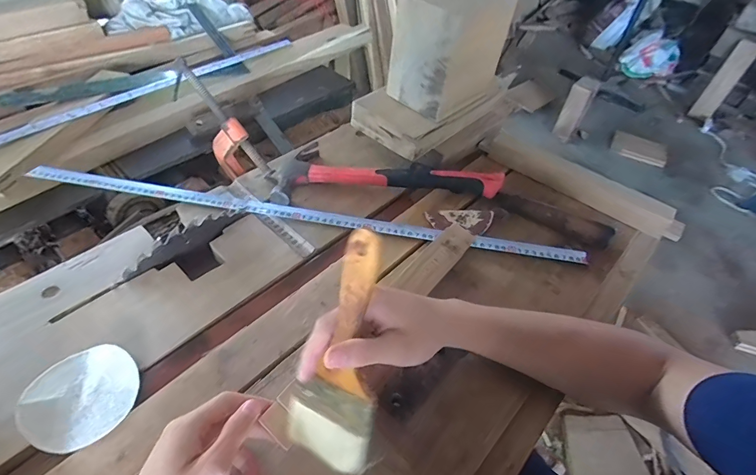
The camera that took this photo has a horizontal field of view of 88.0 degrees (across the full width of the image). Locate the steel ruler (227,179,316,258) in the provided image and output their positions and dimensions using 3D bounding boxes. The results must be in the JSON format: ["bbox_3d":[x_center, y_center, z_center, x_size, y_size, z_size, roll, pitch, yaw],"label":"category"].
[{"bbox_3d":[-0.156,-0.031,0.548,0.189,0.007,0.024,39,59,25],"label":"steel ruler"}]

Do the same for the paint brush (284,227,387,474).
[{"bbox_3d":[-0.027,0.086,0.309,0.070,0.184,0.026,13,5,7],"label":"paint brush"}]

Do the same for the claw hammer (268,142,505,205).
[{"bbox_3d":[0.014,-0.093,0.584,0.332,0.040,0.127,4,47,-1],"label":"claw hammer"}]

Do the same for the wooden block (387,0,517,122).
[{"bbox_3d":[0.095,-0.272,0.569,0.113,0.142,0.105,-33,59,-29],"label":"wooden block"}]

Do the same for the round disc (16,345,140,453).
[{"bbox_3d":[-0.274,0.146,0.363,0.084,0.015,0.089,3,47,-3],"label":"round disc"}]

